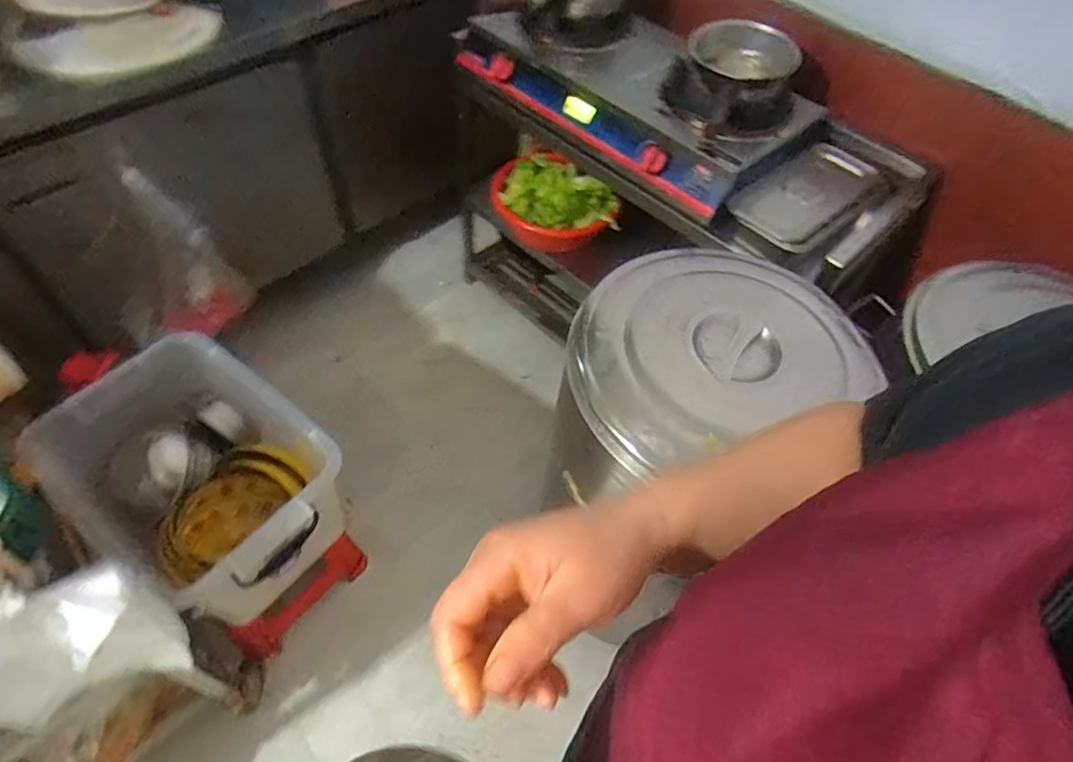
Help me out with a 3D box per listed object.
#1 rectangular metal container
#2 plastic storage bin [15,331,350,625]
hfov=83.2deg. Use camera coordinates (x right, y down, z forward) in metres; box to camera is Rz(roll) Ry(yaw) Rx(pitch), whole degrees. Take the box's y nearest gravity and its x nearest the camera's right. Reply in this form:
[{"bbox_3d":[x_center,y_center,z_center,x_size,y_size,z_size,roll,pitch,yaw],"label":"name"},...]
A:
[{"bbox_3d":[0.499,-0.345,1.115,0.160,0.070,0.320,40,61,22],"label":"rectangular metal container"},{"bbox_3d":[-0.582,0.156,1.038,0.479,0.199,0.331,30,58,17],"label":"plastic storage bin"}]

